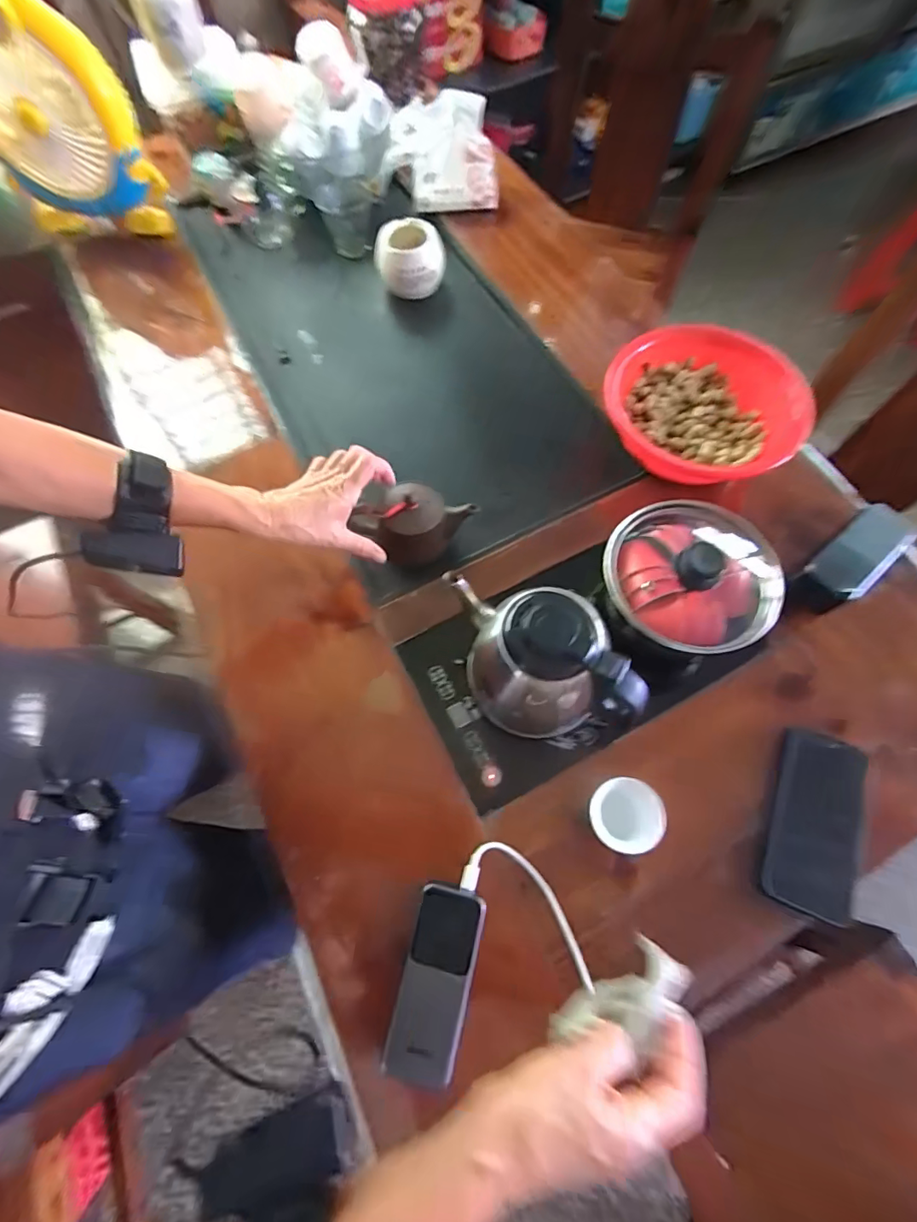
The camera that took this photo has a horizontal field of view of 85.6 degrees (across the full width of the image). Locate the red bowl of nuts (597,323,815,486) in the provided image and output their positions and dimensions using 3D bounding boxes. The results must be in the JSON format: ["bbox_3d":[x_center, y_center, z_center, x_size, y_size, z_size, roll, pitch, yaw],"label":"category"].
[{"bbox_3d":[0.285,-0.239,0.576,0.180,0.080,0.199,-12,68,-3],"label":"red bowl of nuts"}]

